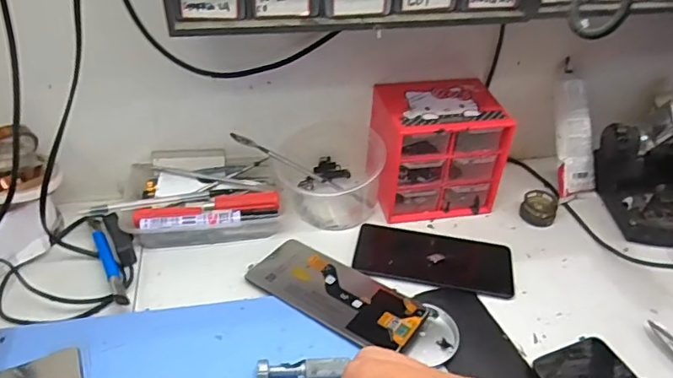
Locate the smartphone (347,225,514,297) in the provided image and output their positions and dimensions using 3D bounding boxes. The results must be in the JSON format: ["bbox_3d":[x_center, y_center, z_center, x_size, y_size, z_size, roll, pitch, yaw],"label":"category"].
[{"bbox_3d":[0.100,0.069,0.541,0.158,0.004,0.079,9,38,5],"label":"smartphone"}]

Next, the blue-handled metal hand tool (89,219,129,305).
[{"bbox_3d":[-0.220,0.065,0.507,0.012,0.013,0.132,-17,43,-26],"label":"blue-handled metal hand tool"}]

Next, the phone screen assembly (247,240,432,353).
[{"bbox_3d":[-0.004,0.096,0.491,0.166,0.004,0.070,23,41,30],"label":"phone screen assembly"}]

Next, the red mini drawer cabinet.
[{"bbox_3d":[0.110,-0.045,0.591,0.133,0.117,0.101,-2,38,-9],"label":"red mini drawer cabinet"}]

